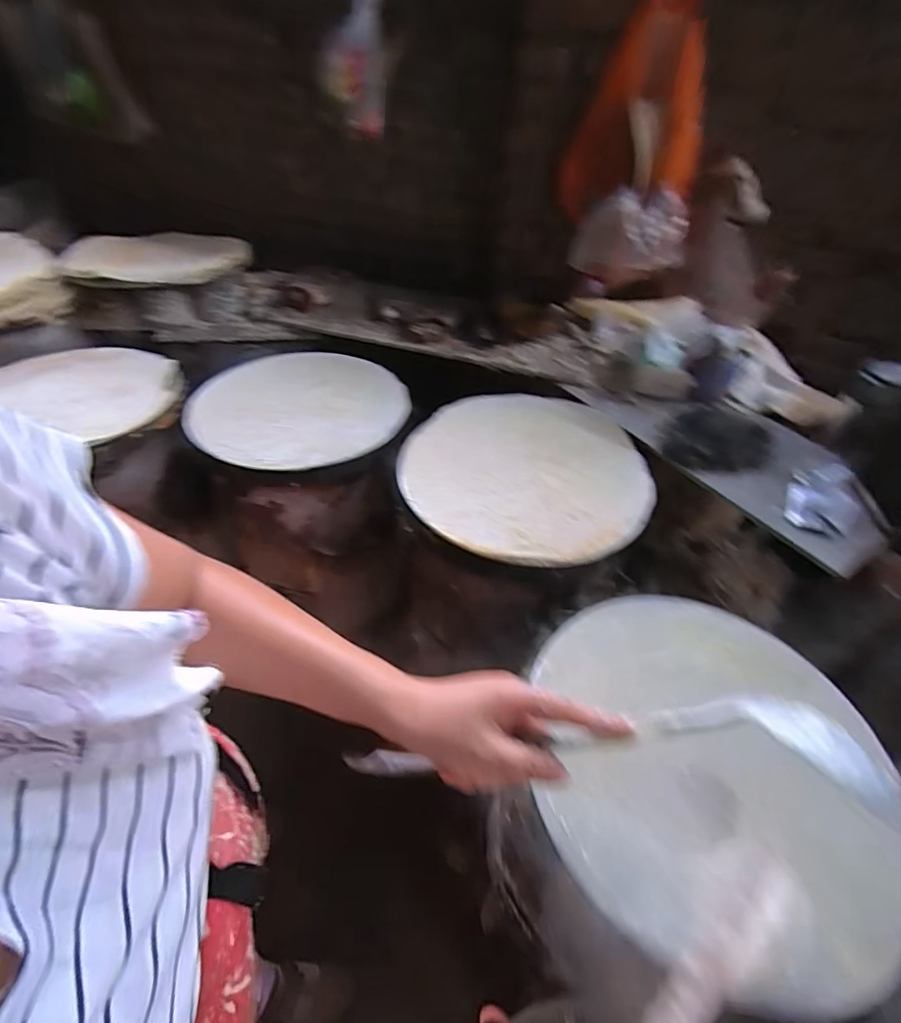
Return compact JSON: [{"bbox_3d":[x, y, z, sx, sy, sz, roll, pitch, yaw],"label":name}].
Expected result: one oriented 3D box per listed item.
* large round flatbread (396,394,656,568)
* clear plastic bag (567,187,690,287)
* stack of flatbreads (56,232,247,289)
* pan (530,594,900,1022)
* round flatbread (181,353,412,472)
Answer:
[{"bbox_3d":[0.111,-0.070,0.732,0.356,0.020,0.360,1,45,-1],"label":"large round flatbread"},{"bbox_3d":[0.322,-0.490,0.879,0.196,0.137,0.109,18,47,15],"label":"clear plastic bag"},{"bbox_3d":[-0.652,-0.564,1.072,0.363,0.034,0.305,-1,45,-8],"label":"stack of flatbreads"},{"bbox_3d":[0.248,0.229,0.473,0.301,0.060,0.349,6,45,4],"label":"pan"},{"bbox_3d":[-0.262,-0.195,0.855,0.359,0.017,0.358,1,45,-1],"label":"round flatbread"}]

